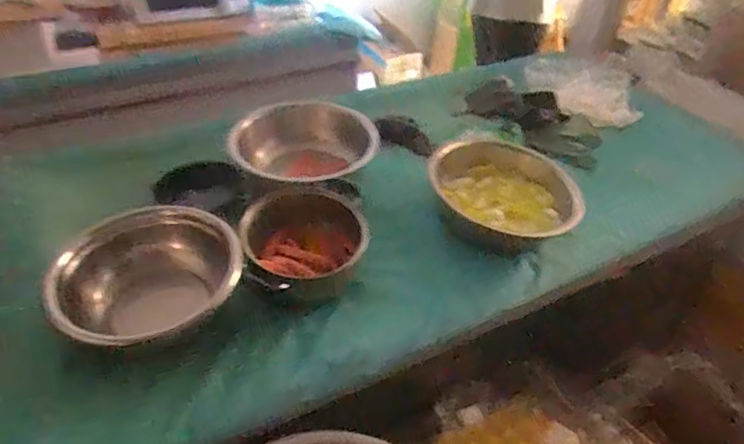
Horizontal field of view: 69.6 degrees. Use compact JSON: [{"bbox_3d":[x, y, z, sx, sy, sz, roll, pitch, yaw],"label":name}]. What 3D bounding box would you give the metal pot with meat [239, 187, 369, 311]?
[{"bbox_3d":[-0.133,0.037,1.064,0.230,0.096,0.285,12,41,10],"label":"metal pot with meat"}]

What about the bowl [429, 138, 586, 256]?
[{"bbox_3d":[0.309,-0.062,1.253,0.345,0.126,0.305,15,42,13],"label":"bowl"}]

